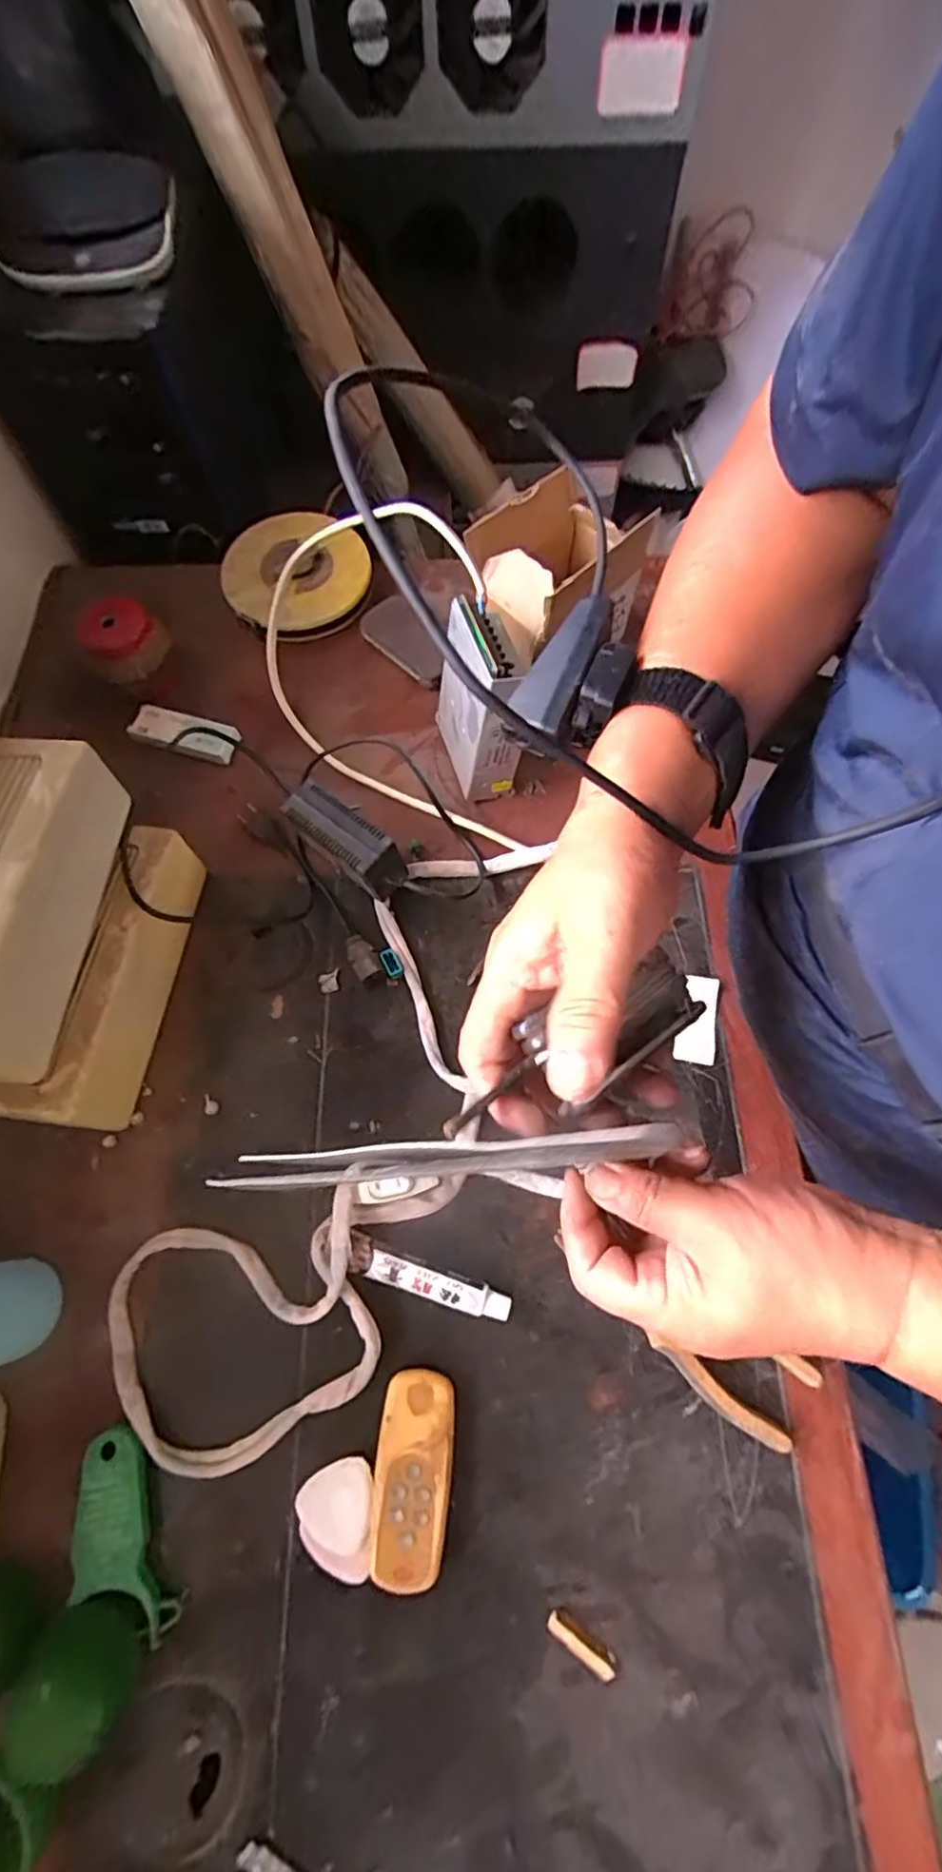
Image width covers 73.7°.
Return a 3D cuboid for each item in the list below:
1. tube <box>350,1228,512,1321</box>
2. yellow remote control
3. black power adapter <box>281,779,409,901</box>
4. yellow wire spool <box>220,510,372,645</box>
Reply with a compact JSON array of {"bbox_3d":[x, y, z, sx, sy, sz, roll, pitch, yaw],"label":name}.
[{"bbox_3d":[-0.030,0.228,0.414,0.111,0.014,0.024,20,68,7],"label":"tube"},{"bbox_3d":[-0.035,0.321,0.376,0.045,0.015,0.101,3,67,0],"label":"yellow remote control"},{"bbox_3d":[-0.101,-0.073,0.511,0.112,0.059,0.041,37,72,14],"label":"black power adapter"},{"bbox_3d":[-0.177,-0.370,0.639,0.142,0.026,0.142,1,76,-2],"label":"yellow wire spool"}]

